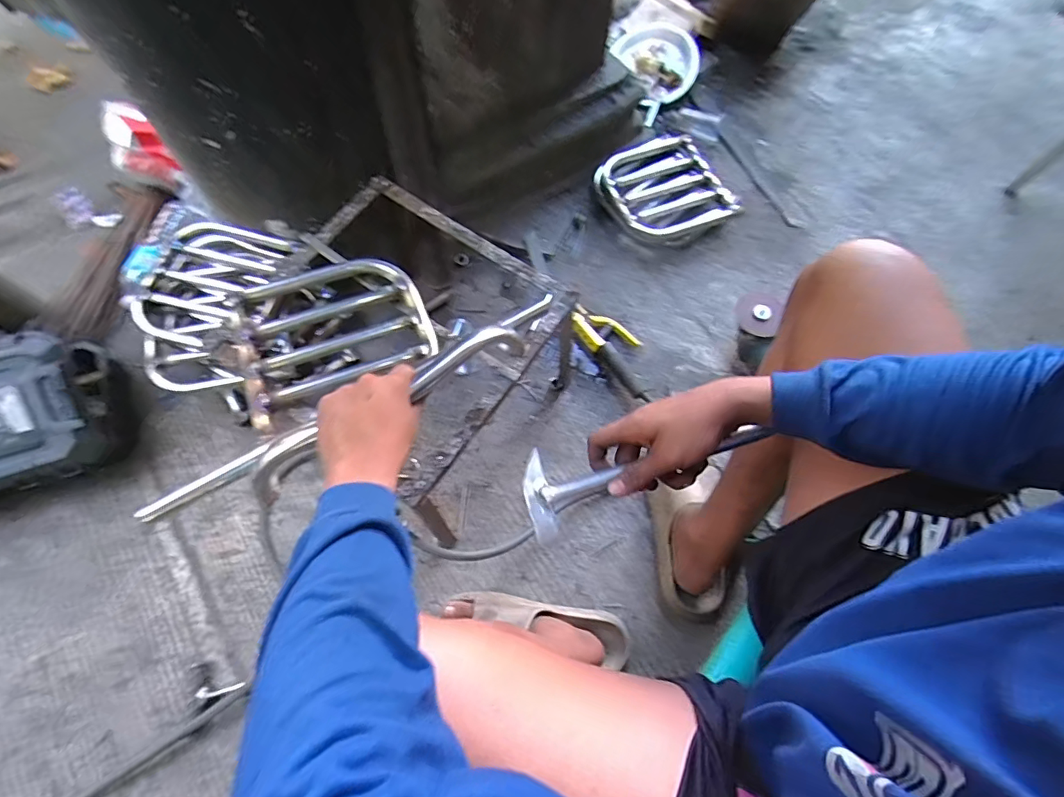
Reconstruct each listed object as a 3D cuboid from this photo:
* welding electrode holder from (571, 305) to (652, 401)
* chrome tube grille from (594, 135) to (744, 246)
[{"bbox_3d":[0.165,-0.107,0.996,0.096,0.037,0.240,-36,73,-14],"label":"welding electrode holder"},{"bbox_3d":[0.295,-0.454,1.114,0.269,0.069,0.259,-24,71,-10],"label":"chrome tube grille"}]

